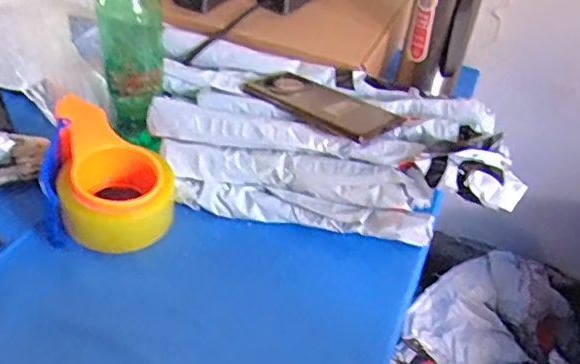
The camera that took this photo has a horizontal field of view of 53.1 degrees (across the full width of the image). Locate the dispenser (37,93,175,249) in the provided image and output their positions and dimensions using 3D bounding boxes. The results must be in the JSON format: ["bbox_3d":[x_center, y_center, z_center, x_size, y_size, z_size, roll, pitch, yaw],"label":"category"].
[{"bbox_3d":[-0.177,-0.010,0.563,0.113,0.069,0.154,-11,44,-19],"label":"dispenser"}]

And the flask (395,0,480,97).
[{"bbox_3d":[0.190,-0.214,0.719,0.077,0.217,0.064,16,42,11],"label":"flask"}]

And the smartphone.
[{"bbox_3d":[0.031,-0.087,0.616,0.168,0.013,0.083,31,39,34],"label":"smartphone"}]

